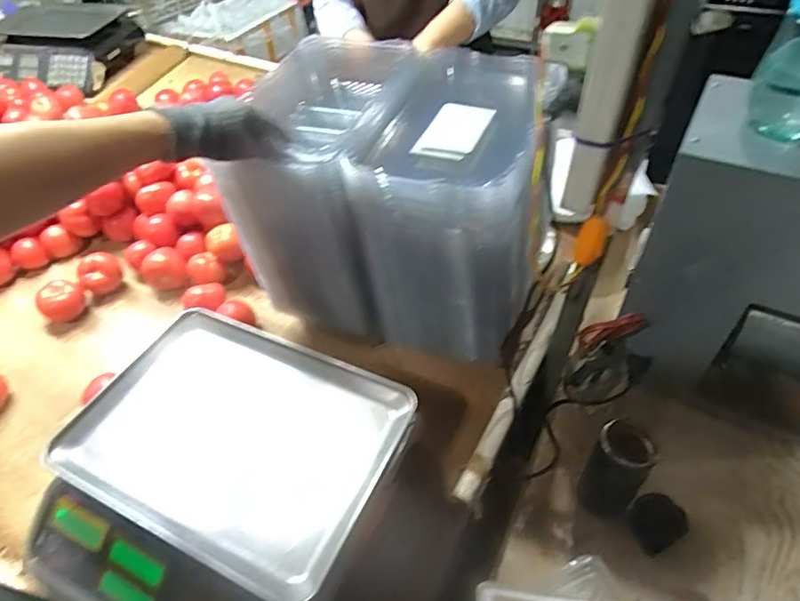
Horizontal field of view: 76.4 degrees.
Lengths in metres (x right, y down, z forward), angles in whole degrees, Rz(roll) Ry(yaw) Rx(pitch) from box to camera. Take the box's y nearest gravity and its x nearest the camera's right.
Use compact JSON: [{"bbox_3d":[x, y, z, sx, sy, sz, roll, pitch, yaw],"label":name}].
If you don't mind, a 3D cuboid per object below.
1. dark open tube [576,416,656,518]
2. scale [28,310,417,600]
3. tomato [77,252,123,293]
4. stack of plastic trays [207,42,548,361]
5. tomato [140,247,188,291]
[{"bbox_3d":[0.256,0.209,0.615,0.055,0.140,0.070,-35,56,-27],"label":"dark open tube"},{"bbox_3d":[-0.196,0.191,0.555,0.338,0.108,0.334,20,51,19],"label":"scale"},{"bbox_3d":[-0.515,-0.044,0.878,0.067,0.056,0.059,-22,51,-18],"label":"tomato"},{"bbox_3d":[-0.016,-0.136,0.702,0.360,0.314,0.325,8,48,9],"label":"stack of plastic trays"},{"bbox_3d":[-0.402,-0.051,0.872,0.074,0.062,0.079,-24,51,-19],"label":"tomato"}]

